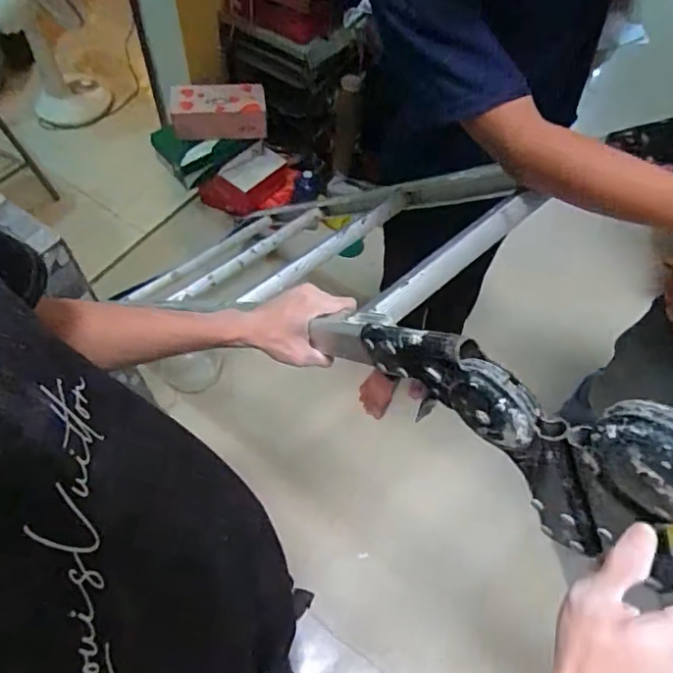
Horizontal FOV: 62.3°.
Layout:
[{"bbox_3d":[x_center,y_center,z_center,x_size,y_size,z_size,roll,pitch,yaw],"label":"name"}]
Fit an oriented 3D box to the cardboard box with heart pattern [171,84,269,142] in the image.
[{"bbox_3d":[-0.348,-0.666,1.655,0.274,0.112,0.130,-5,60,-7],"label":"cardboard box with heart pattern"}]

